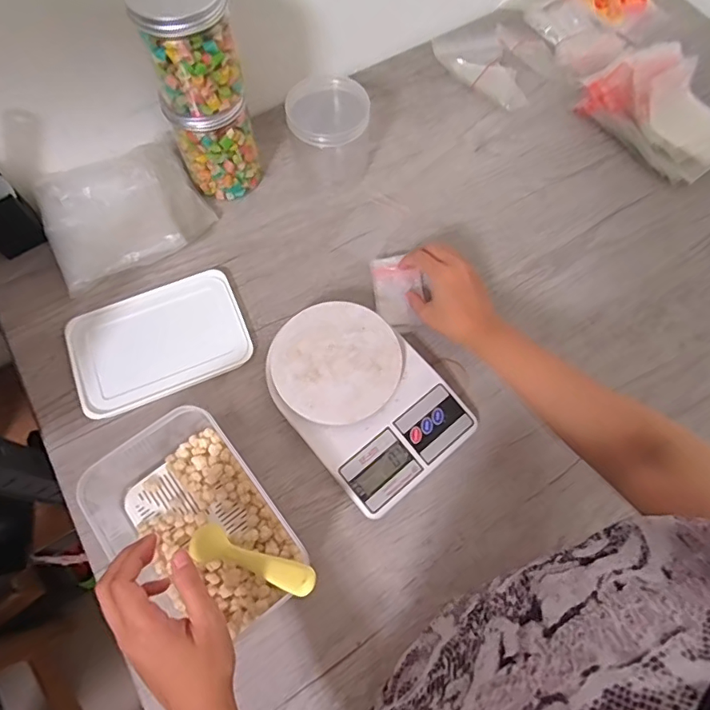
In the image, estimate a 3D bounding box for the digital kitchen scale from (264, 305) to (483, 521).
[{"bbox_3d":[0.007,0.042,0.520,0.146,0.038,0.203,-38,73,-13],"label":"digital kitchen scale"}]

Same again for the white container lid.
[{"bbox_3d":[-0.219,-0.019,0.563,0.187,0.009,0.129,-20,70,-9],"label":"white container lid"}]

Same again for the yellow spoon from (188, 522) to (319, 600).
[{"bbox_3d":[-0.090,0.168,0.417,0.148,0.014,0.029,1,64,38],"label":"yellow spoon"}]

